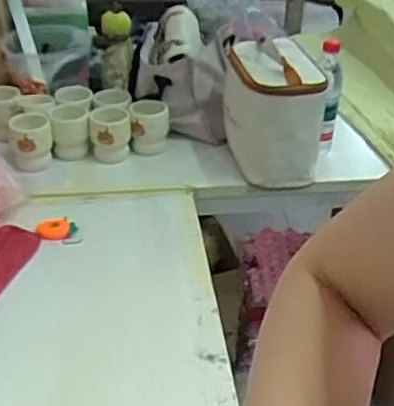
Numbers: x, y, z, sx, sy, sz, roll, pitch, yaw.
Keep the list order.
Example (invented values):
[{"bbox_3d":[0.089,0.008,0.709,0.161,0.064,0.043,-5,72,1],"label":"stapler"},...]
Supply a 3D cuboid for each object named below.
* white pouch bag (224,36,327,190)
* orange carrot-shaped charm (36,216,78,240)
[{"bbox_3d":[0.139,-0.174,1.160,0.190,0.225,0.246,5,34,3],"label":"white pouch bag"},{"bbox_3d":[-0.225,0.040,1.008,0.060,0.019,0.033,-9,36,-17],"label":"orange carrot-shaped charm"}]

